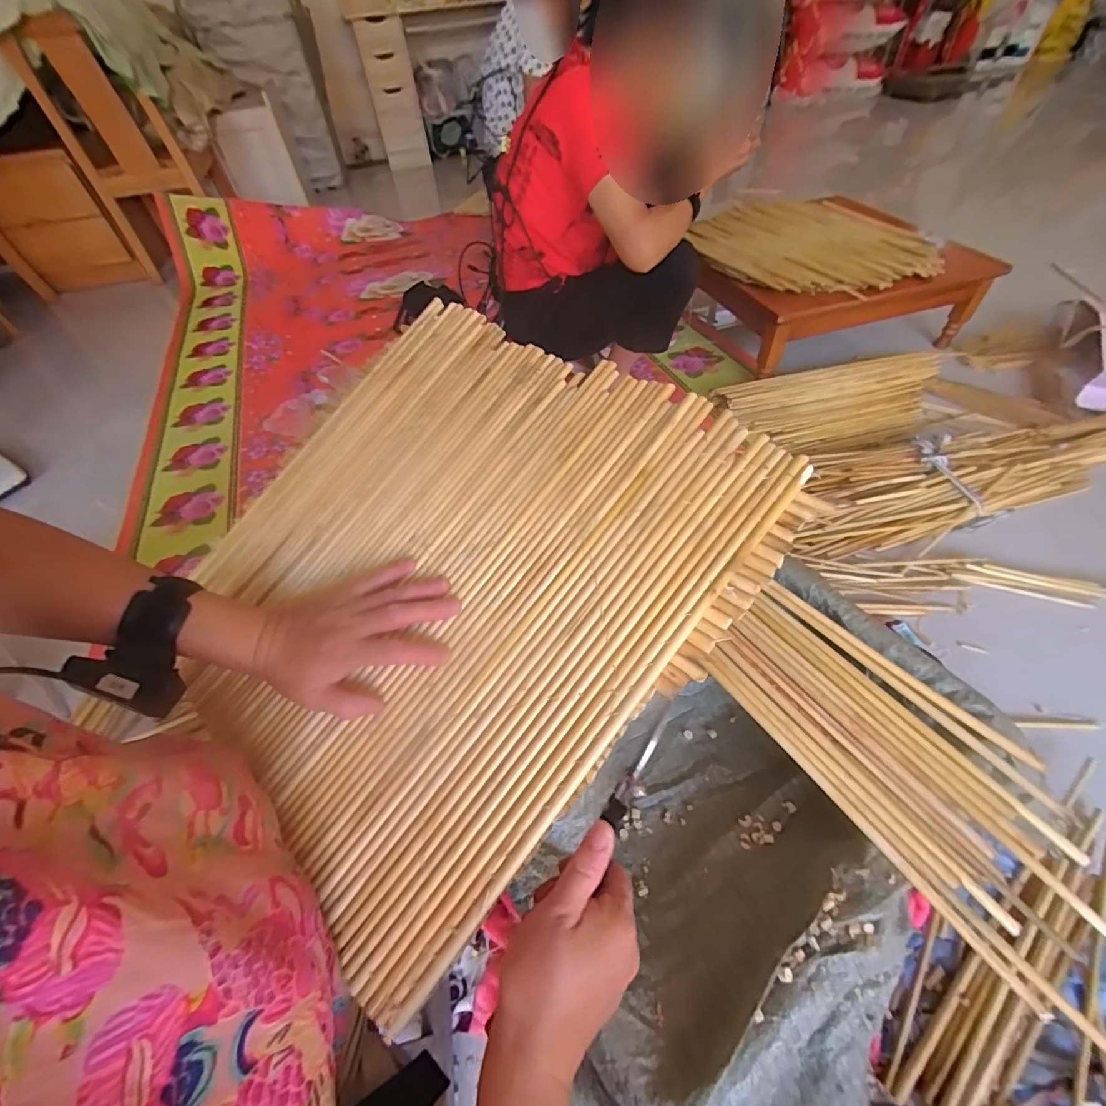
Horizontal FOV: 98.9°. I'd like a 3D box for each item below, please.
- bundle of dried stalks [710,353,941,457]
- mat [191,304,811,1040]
[{"bbox_3d":[0.771,-0.399,1.261,0.609,0.071,0.266,-13,51,-5],"label":"bundle of dried stalks"},{"bbox_3d":[-0.106,0.006,0.421,0.455,0.012,0.465,31,79,28],"label":"mat"}]

